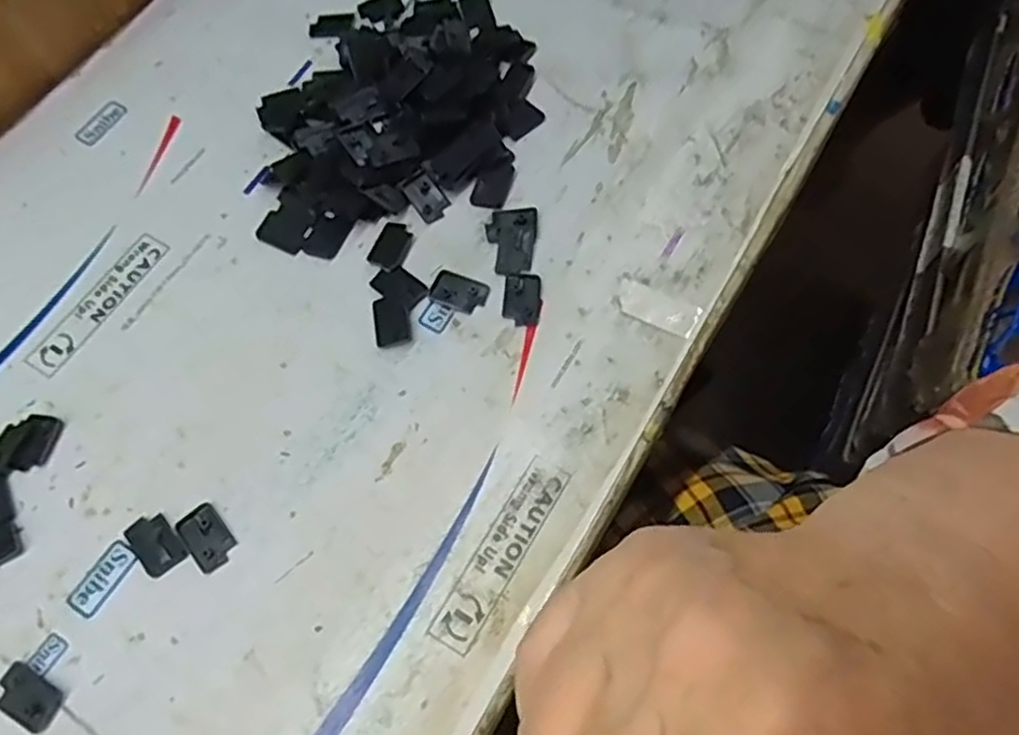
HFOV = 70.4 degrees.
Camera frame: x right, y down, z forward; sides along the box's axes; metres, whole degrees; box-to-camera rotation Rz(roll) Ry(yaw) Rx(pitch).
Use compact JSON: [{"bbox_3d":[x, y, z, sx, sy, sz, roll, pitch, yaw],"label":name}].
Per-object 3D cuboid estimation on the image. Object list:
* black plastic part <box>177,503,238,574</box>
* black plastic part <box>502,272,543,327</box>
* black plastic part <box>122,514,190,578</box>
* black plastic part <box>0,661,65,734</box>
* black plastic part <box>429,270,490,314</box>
[{"bbox_3d":[-0.138,0.077,0.329,0.018,0.004,0.029,-38,69,-14],"label":"black plastic part"},{"bbox_3d":[0.007,-0.035,0.369,0.019,0.004,0.029,4,66,5],"label":"black plastic part"},{"bbox_3d":[-0.161,0.079,0.328,0.019,0.004,0.029,-38,69,-13],"label":"black plastic part"},{"bbox_3d":[-0.203,0.139,0.304,0.029,0.004,0.019,28,70,14],"label":"black plastic part"},{"bbox_3d":[-0.026,-0.040,0.372,0.028,0.004,0.019,21,68,12],"label":"black plastic part"}]

